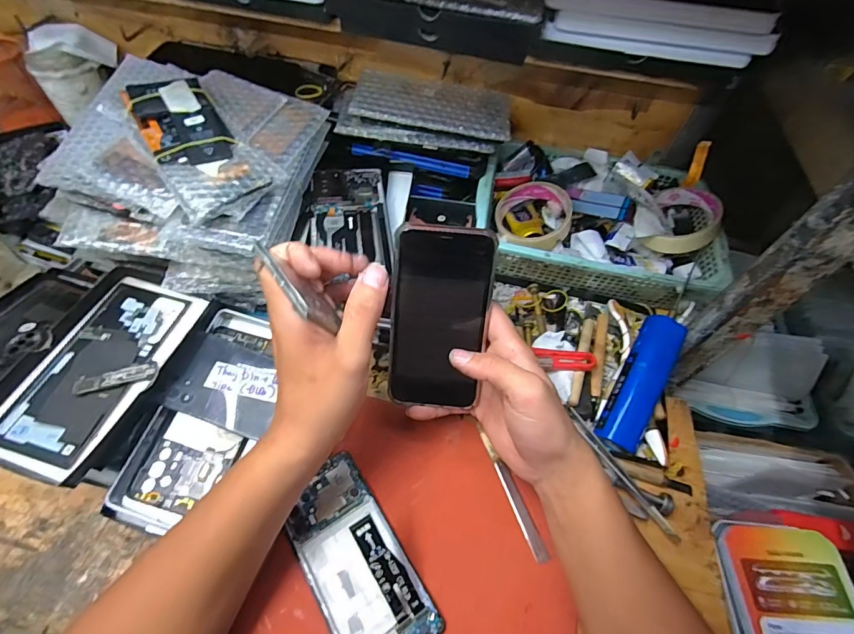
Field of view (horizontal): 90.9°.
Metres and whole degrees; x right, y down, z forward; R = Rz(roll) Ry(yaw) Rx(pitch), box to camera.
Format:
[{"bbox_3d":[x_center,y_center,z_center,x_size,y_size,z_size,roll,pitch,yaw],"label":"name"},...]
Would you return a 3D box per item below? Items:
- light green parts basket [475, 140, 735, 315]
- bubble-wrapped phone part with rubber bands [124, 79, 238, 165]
[{"bbox_3d":[0.193,-0.111,0.495,0.268,0.062,0.184,12,57,4],"label":"light green parts basket"},{"bbox_3d":[-0.208,-0.165,0.358,0.064,0.011,0.092,-30,80,-19],"label":"bubble-wrapped phone part with rubber bands"}]

